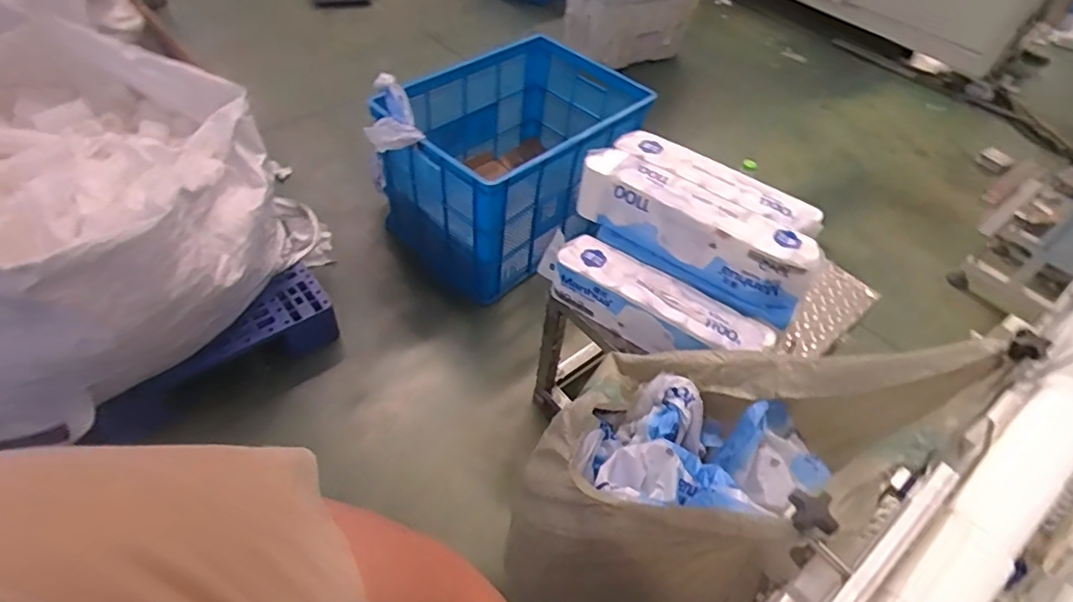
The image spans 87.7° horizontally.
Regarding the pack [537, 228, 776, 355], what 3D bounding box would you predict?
[{"bbox_3d":[0.219,0.010,1.176,0.501,0.119,0.132,36,54,22],"label":"pack"}]

